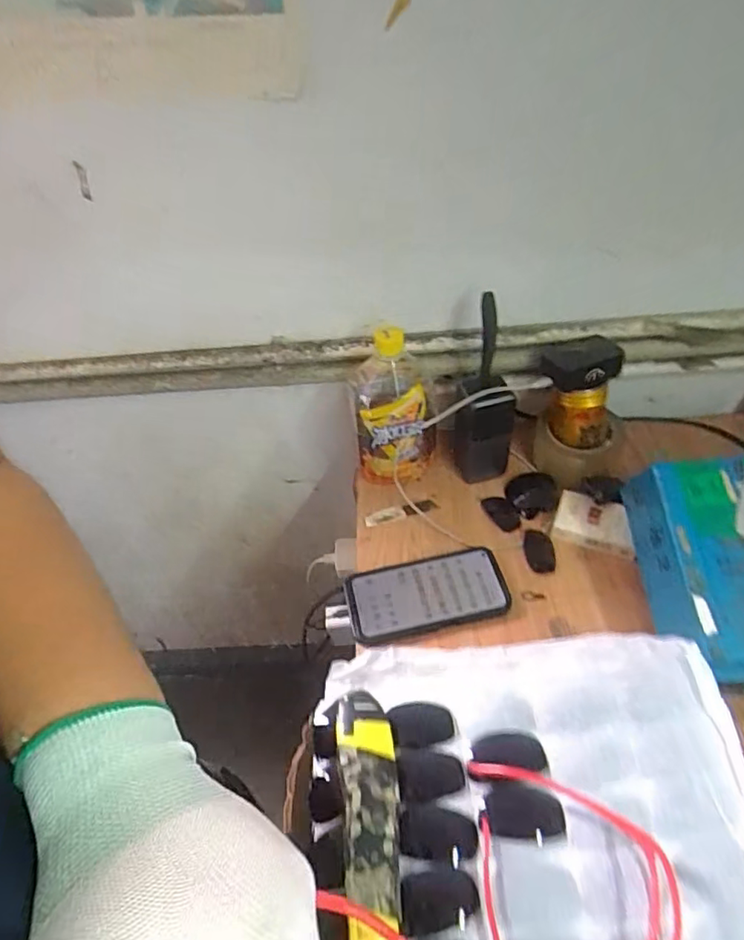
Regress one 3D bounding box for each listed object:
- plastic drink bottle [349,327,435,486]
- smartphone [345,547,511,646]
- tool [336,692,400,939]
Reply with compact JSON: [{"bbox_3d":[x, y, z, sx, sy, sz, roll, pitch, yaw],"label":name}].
[{"bbox_3d":[0.023,-0.077,0.670,0.088,0.185,0.087,-9,47,-2],"label":"plastic drink bottle"},{"bbox_3d":[0.058,0.130,0.608,0.162,0.017,0.082,-11,47,-4],"label":"smartphone"},{"bbox_3d":[0.000,0.226,0.377,0.037,0.021,0.159,-7,47,-1],"label":"tool"}]

